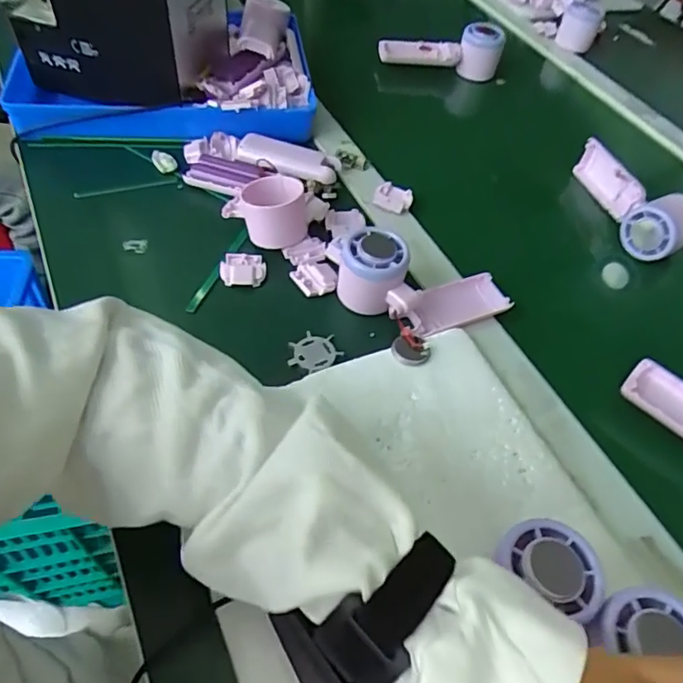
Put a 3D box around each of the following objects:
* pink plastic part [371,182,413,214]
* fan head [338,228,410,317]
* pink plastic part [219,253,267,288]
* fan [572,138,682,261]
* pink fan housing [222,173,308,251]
[{"bbox_3d":[0.054,-0.150,0.563,0.038,0.016,0.028,31,56,17],"label":"pink plastic part"},{"bbox_3d":[0.026,-0.061,0.460,0.054,0.050,0.057,3,52,-4],"label":"fan head"},{"bbox_3d":[-0.087,-0.064,0.482,0.040,0.011,0.034,0,53,-6],"label":"pink plastic part"},{"bbox_3d":[0.318,-0.157,0.590,0.061,0.055,0.163,-6,53,-10],"label":"fan"},{"bbox_3d":[-0.070,-0.120,0.498,0.069,0.046,0.070,-21,58,-21],"label":"pink fan housing"}]

